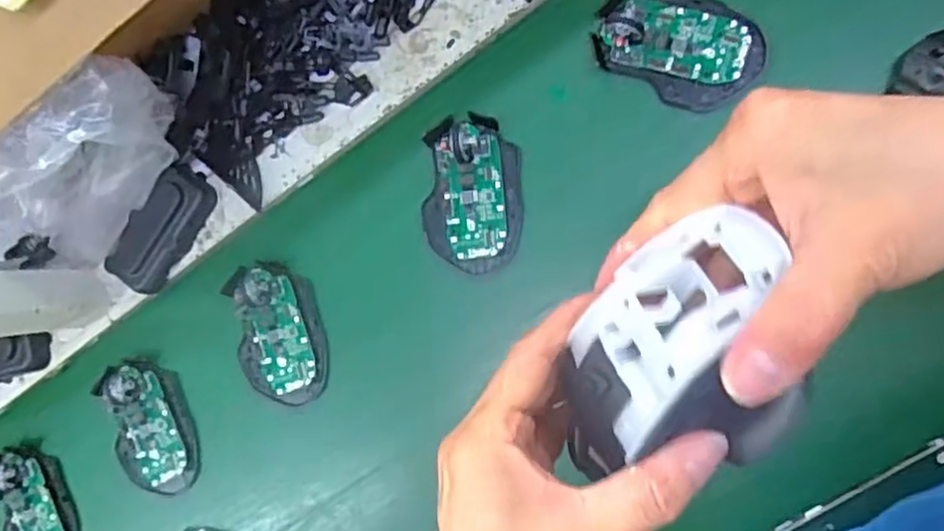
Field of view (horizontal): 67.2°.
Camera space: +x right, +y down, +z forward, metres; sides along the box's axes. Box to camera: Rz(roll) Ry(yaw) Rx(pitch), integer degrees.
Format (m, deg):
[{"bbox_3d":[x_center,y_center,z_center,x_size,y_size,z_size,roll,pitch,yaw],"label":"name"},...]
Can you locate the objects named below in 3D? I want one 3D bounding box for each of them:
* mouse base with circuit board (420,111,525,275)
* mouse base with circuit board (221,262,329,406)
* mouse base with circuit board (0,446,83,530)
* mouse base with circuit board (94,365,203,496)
[{"bbox_3d":[-0.001,-0.053,0.528,0.073,0.021,0.112,-3,92,12],"label":"mouse base with circuit board"},{"bbox_3d":[-0.156,0.054,0.563,0.073,0.022,0.114,-14,90,13],"label":"mouse base with circuit board"},{"bbox_3d":[-0.378,0.213,0.614,0.065,0.019,0.114,-23,88,12],"label":"mouse base with circuit board"},{"bbox_3d":[-0.267,0.135,0.588,0.067,0.019,0.110,-12,90,13],"label":"mouse base with circuit board"}]

